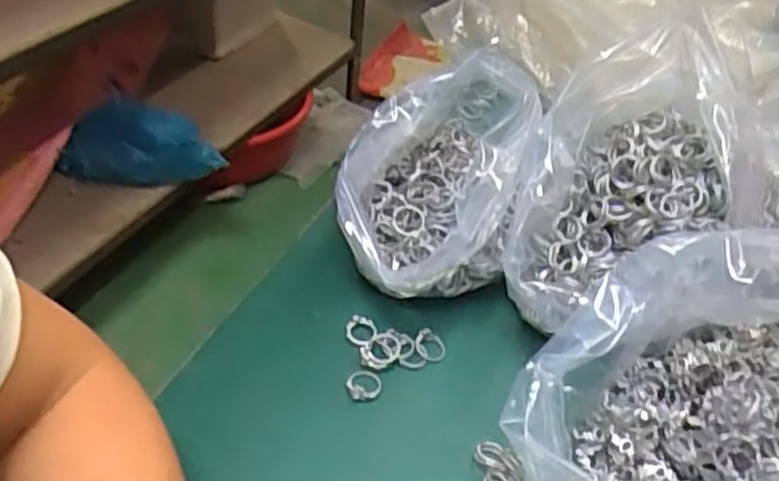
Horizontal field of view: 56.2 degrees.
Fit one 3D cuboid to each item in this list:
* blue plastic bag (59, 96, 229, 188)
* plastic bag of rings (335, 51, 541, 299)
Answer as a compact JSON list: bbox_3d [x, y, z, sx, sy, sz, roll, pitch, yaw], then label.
[{"bbox_3d":[-0.454,-0.176,1.319,0.280,0.148,0.082,6,42,-2],"label":"blue plastic bag"},{"bbox_3d":[0.030,-0.035,0.486,0.109,0.137,0.143,16,42,9],"label":"plastic bag of rings"}]

